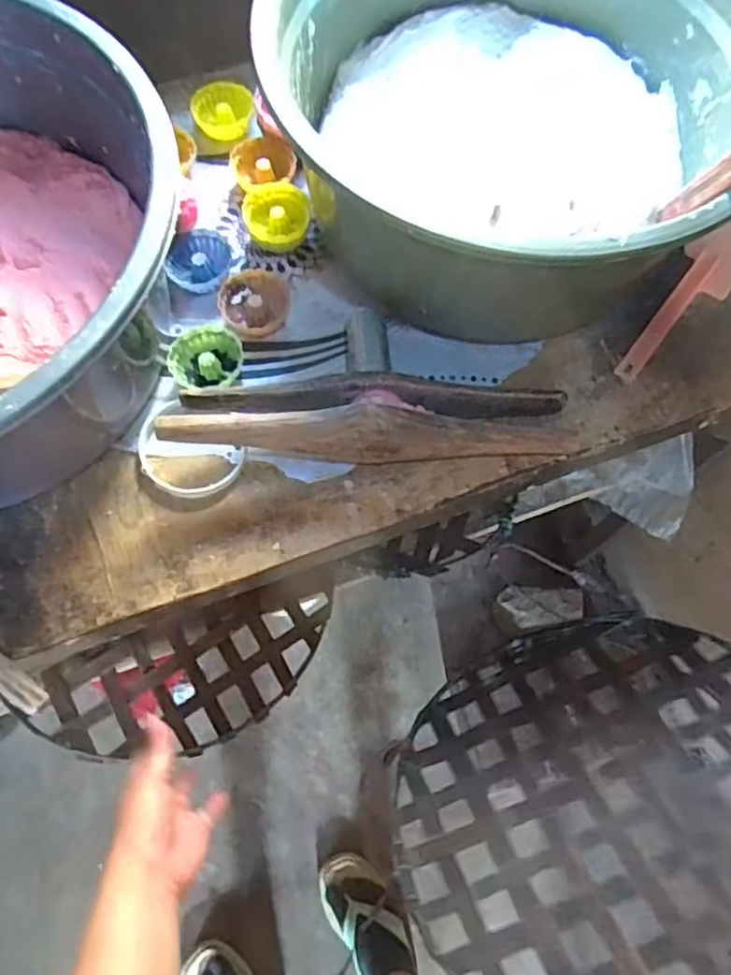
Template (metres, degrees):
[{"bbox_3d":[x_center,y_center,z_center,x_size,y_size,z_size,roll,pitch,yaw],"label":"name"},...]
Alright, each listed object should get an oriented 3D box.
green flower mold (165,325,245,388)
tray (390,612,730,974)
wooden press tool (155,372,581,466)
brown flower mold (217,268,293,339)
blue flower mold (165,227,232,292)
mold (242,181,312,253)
[{"bbox_3d":[-0.138,-0.110,0.574,0.063,0.024,0.056,-15,70,-8],"label":"green flower mold"},{"bbox_3d":[0.199,0.251,0.538,0.344,0.022,0.337,-14,35,10],"label":"tray"},{"bbox_3d":[0.010,-0.051,0.526,0.311,0.070,0.061,-3,69,-3],"label":"wooden press tool"},{"bbox_3d":[-0.100,-0.161,0.593,0.059,0.026,0.069,4,69,0],"label":"brown flower mold"},{"bbox_3d":[-0.152,-0.207,0.610,0.057,0.018,0.059,1,69,-2],"label":"blue flower mold"},{"bbox_3d":[-0.082,-0.253,0.621,0.060,0.034,0.049,-4,69,-4],"label":"mold"}]

